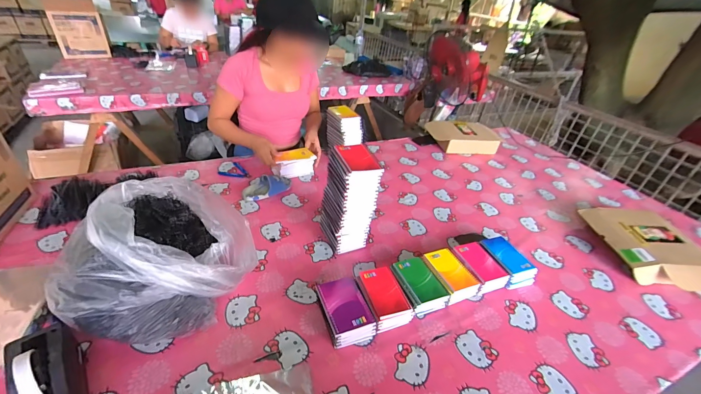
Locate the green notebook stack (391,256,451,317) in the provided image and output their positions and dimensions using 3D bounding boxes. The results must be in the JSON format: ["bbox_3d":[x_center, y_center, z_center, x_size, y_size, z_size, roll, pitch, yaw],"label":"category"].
[{"bbox_3d":[0.169,0.224,0.791,0.104,0.051,0.141,-9,38,-21],"label":"green notebook stack"}]

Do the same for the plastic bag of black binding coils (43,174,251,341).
[{"bbox_3d":[-0.406,0.124,0.696,0.327,0.210,0.347,7,35,0],"label":"plastic bag of black binding coils"}]

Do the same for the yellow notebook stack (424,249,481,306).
[{"bbox_3d":[0.261,0.206,0.825,0.098,0.061,0.142,-10,38,-22],"label":"yellow notebook stack"}]

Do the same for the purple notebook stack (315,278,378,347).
[{"bbox_3d":[-0.013,0.256,0.705,0.104,0.055,0.139,-8,38,-20],"label":"purple notebook stack"}]

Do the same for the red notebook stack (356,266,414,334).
[{"bbox_3d":[0.078,0.243,0.750,0.095,0.051,0.150,-7,37,-19],"label":"red notebook stack"}]

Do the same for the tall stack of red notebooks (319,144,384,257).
[{"bbox_3d":[0.000,0.018,0.845,0.103,0.295,0.146,-11,39,-24],"label":"tall stack of red notebooks"}]

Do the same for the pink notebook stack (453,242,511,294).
[{"bbox_3d":[0.351,0.195,0.863,0.097,0.051,0.142,-12,39,-25],"label":"pink notebook stack"}]

